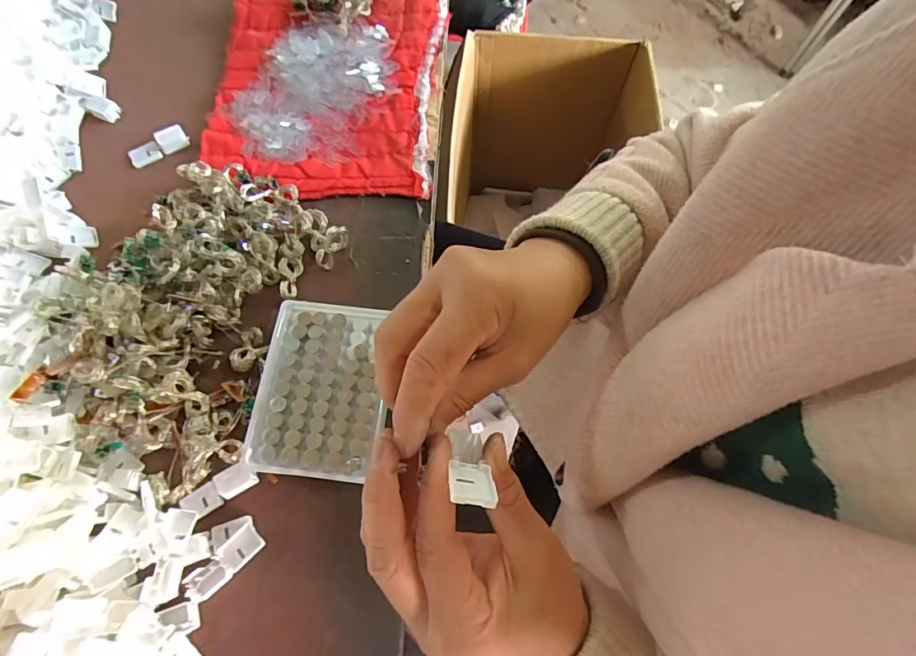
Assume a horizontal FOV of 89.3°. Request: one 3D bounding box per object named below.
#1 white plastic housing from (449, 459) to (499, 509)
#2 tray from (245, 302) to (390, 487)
[{"bbox_3d":[0.006,0.066,0.199,0.018,0.030,0.004,7,103,-1],"label":"white plastic housing"},{"bbox_3d":[-0.103,0.045,0.353,0.094,0.020,0.129,4,69,0],"label":"tray"}]

